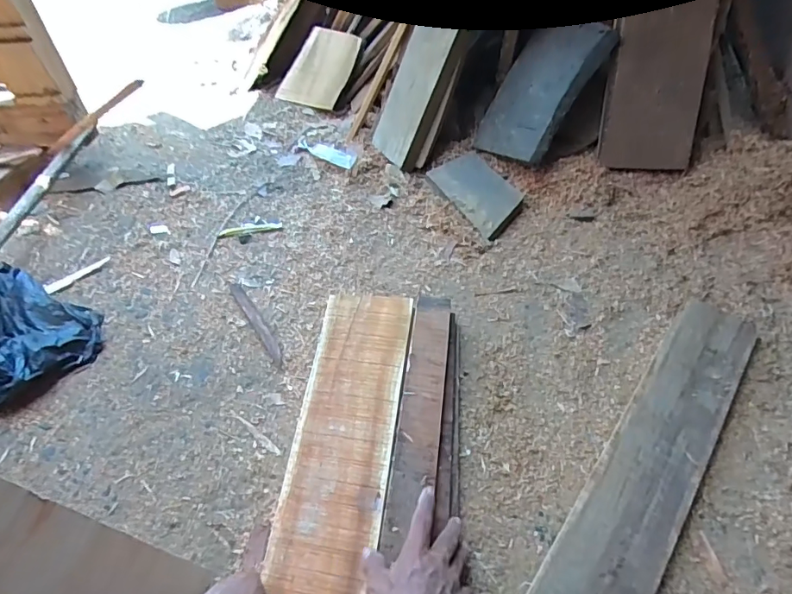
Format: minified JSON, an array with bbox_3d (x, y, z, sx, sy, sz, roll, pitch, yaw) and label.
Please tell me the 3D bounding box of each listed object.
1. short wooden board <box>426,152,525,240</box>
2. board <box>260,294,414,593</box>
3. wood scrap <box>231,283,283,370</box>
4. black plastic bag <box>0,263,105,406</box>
[{"bbox_3d":[0.179,-0.224,1.056,0.143,0.024,0.227,-27,51,-17],"label":"short wooden board"},{"bbox_3d":[-0.075,0.236,0.609,0.131,0.010,0.618,3,49,6],"label":"board"},{"bbox_3d":[-0.244,0.040,0.861,0.022,0.004,0.223,-28,51,-18],"label":"wood scrap"},{"bbox_3d":[-0.608,0.076,0.795,0.207,0.080,0.222,13,51,17],"label":"black plastic bag"}]

